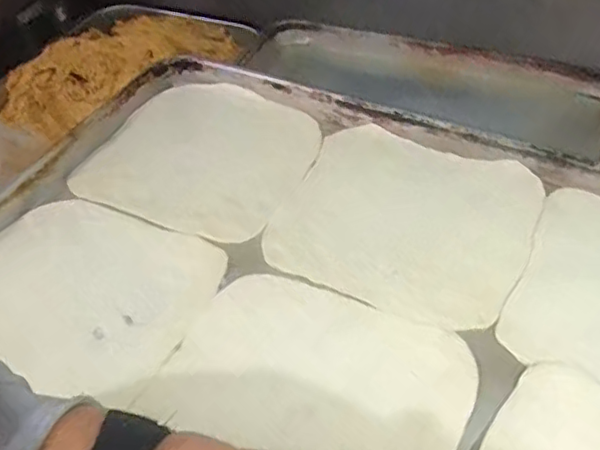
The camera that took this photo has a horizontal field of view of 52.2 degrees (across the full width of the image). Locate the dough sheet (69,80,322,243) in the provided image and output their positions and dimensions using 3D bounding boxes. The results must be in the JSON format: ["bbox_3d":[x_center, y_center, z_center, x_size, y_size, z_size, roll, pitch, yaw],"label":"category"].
[{"bbox_3d":[-0.087,-0.064,0.560,0.183,0.011,0.185,20,51,20],"label":"dough sheet"}]

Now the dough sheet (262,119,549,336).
[{"bbox_3d":[0.084,-0.007,0.494,0.190,0.011,0.180,19,50,19],"label":"dough sheet"}]

